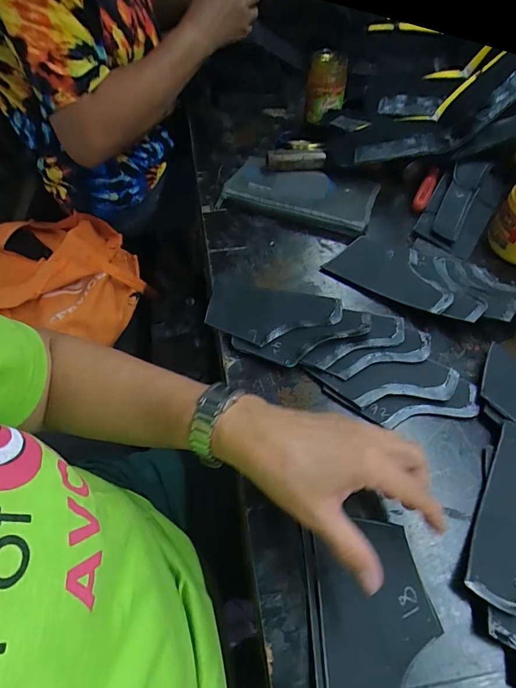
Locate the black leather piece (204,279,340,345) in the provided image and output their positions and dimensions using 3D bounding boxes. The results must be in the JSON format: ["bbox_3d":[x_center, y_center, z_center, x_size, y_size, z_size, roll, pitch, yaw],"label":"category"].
[{"bbox_3d":[0.016,-0.033,0.431,0.144,0.007,0.080,7,52,8],"label":"black leather piece"}]

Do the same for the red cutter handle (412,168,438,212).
[{"bbox_3d":[0.239,-0.219,0.559,0.019,0.025,0.078,23,59,16],"label":"red cutter handle"}]

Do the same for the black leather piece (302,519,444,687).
[{"bbox_3d":[0.080,0.196,0.267,0.085,0.014,0.132,-3,55,-1],"label":"black leather piece"}]

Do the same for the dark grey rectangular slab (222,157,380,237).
[{"bbox_3d":[0.061,-0.215,0.557,0.205,0.030,0.102,19,58,13],"label":"dark grey rectangular slab"}]

